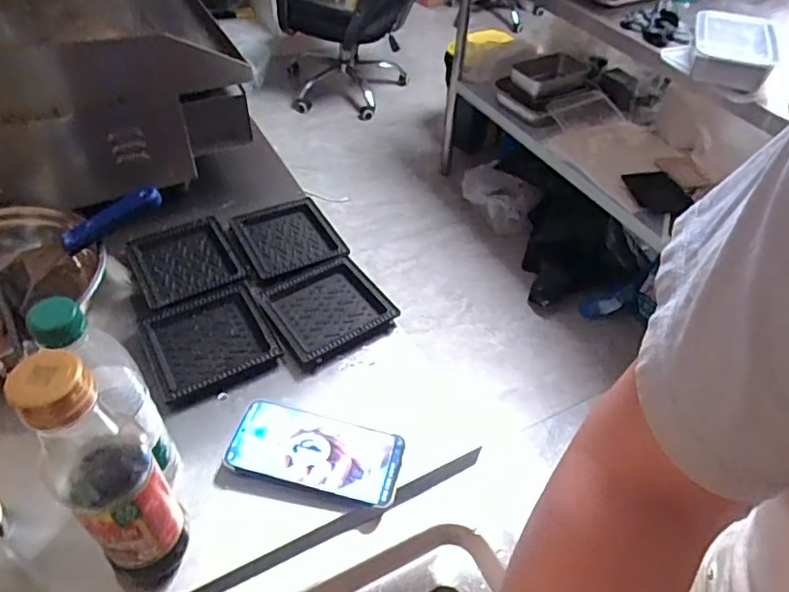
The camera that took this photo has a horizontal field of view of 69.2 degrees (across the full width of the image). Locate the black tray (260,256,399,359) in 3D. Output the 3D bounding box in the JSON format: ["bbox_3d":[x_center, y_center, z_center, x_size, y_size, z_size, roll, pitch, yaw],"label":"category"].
[{"bbox_3d":[-0.079,0.011,0.700,0.134,0.024,0.136,-23,52,-24],"label":"black tray"}]

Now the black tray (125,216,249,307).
[{"bbox_3d":[-0.273,-0.049,0.745,0.123,0.013,0.140,-21,51,-22],"label":"black tray"}]

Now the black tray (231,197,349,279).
[{"bbox_3d":[-0.145,-0.082,0.788,0.125,0.017,0.142,-18,50,-20],"label":"black tray"}]

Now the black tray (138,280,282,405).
[{"bbox_3d":[-0.213,0.046,0.657,0.132,0.015,0.138,-20,51,-22],"label":"black tray"}]

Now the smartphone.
[{"bbox_3d":[-0.076,0.149,0.554,0.164,0.009,0.074,12,46,8],"label":"smartphone"}]

